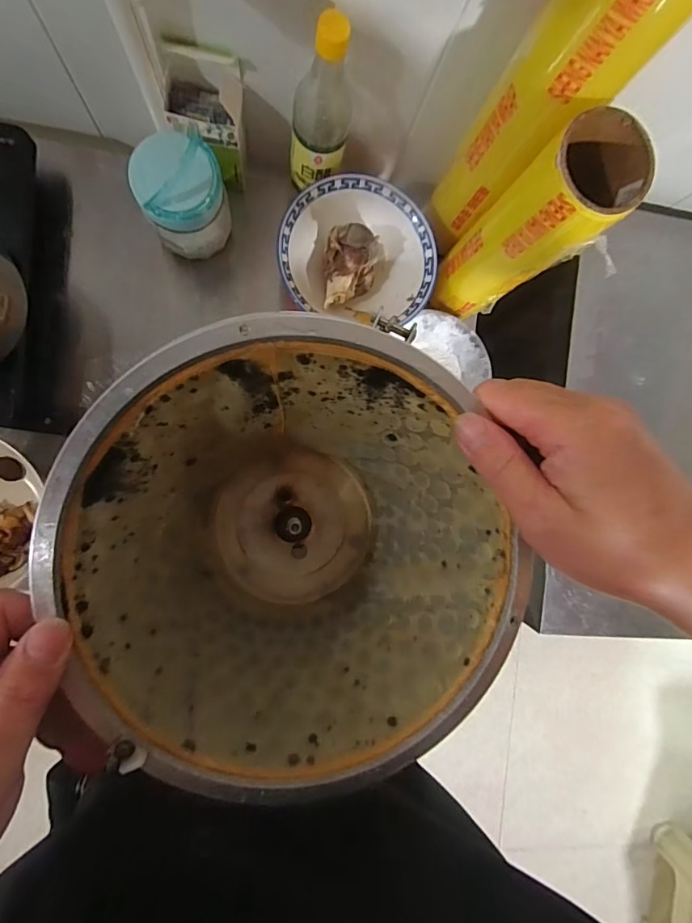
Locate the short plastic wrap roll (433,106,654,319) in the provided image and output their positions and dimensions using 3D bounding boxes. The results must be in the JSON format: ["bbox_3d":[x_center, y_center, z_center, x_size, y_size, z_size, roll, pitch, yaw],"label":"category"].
[{"bbox_3d":[0.186,-0.243,0.505,0.083,0.272,0.082,0,92,-9],"label":"short plastic wrap roll"}]

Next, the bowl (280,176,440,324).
[{"bbox_3d":[0.013,-0.258,0.579,0.191,0.069,0.179,0,92,-9],"label":"bowl"}]

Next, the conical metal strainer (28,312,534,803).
[{"bbox_3d":[-0.028,0.049,0.260,0.215,0.104,0.214,0,92,-9],"label":"conical metal strainer"}]

